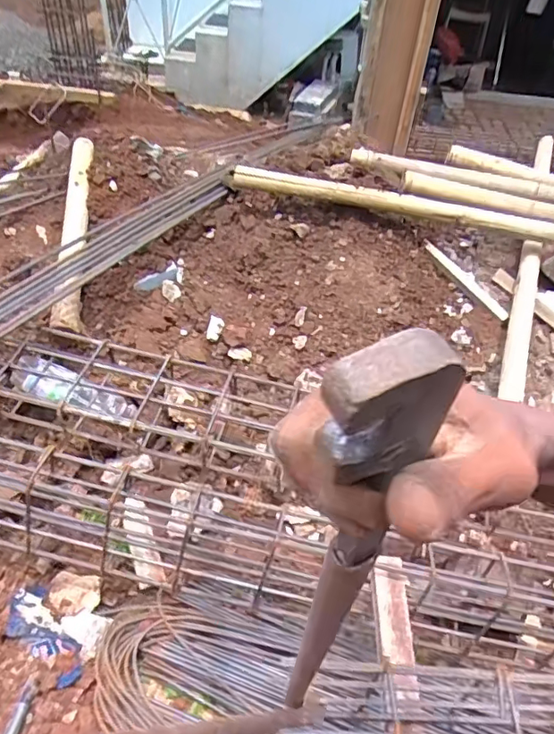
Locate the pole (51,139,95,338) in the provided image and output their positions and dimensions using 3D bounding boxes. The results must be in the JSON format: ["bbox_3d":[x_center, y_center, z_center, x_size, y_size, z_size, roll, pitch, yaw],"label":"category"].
[{"bbox_3d":[-0.596,-0.409,1.617,0.079,0.064,0.734,-3,62,-8],"label":"pole"}]

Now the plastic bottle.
[{"bbox_3d":[-0.505,0.063,1.387,0.307,0.068,0.085,25,38,-24],"label":"plastic bottle"}]

